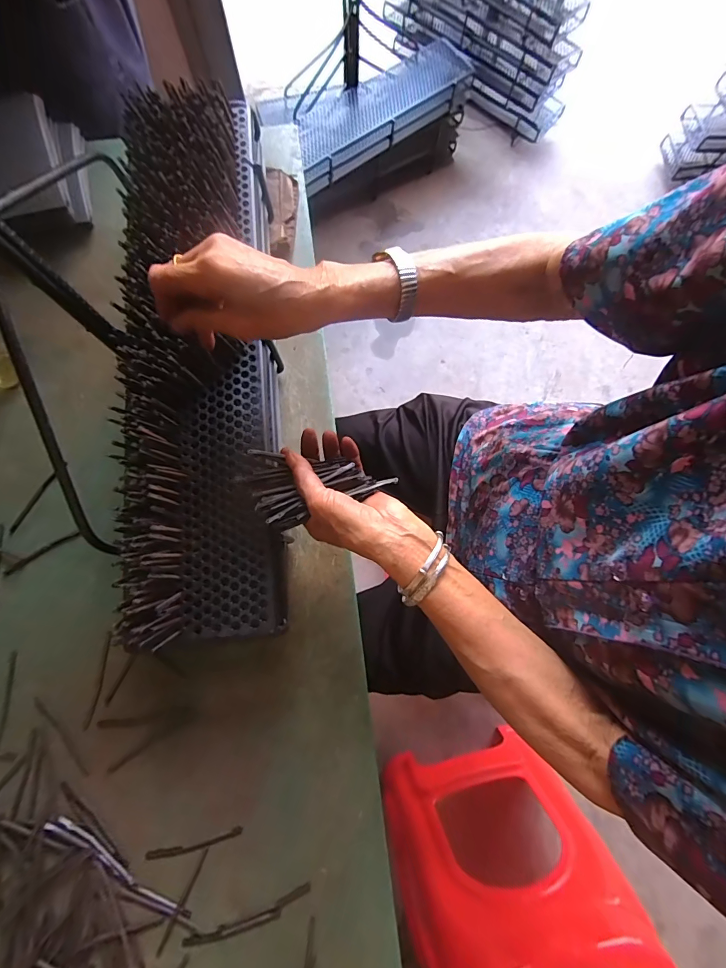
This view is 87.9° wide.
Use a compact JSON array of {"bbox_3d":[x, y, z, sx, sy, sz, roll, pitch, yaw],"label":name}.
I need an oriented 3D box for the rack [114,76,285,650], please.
[{"bbox_3d":[-0.167,-0.144,0.387,0.137,0.060,0.581,-5,83,-2],"label":"rack"}]

